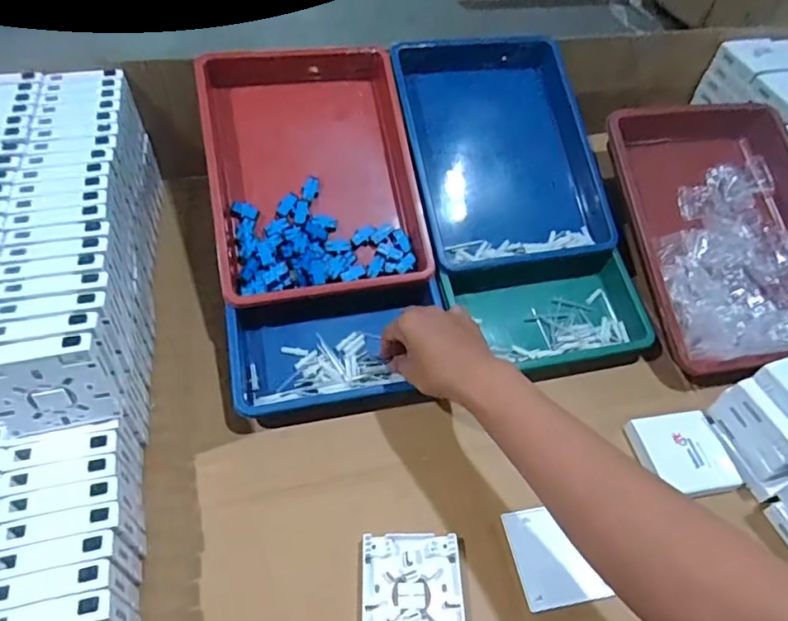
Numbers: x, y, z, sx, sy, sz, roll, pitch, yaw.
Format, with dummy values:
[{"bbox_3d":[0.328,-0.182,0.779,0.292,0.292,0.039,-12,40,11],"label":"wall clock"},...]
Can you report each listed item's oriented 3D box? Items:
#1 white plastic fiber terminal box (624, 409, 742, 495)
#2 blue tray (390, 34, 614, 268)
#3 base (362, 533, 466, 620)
[{"bbox_3d":[0.304,0.150,0.577,0.089,0.018,0.085,-5,52,-10],"label":"white plastic fiber terminal box"},{"bbox_3d":[0.137,-0.210,0.713,0.239,0.057,0.313,-11,81,-8],"label":"blue tray"},{"bbox_3d":[0.016,0.242,0.480,0.086,0.014,0.090,1,51,-5],"label":"base"}]

